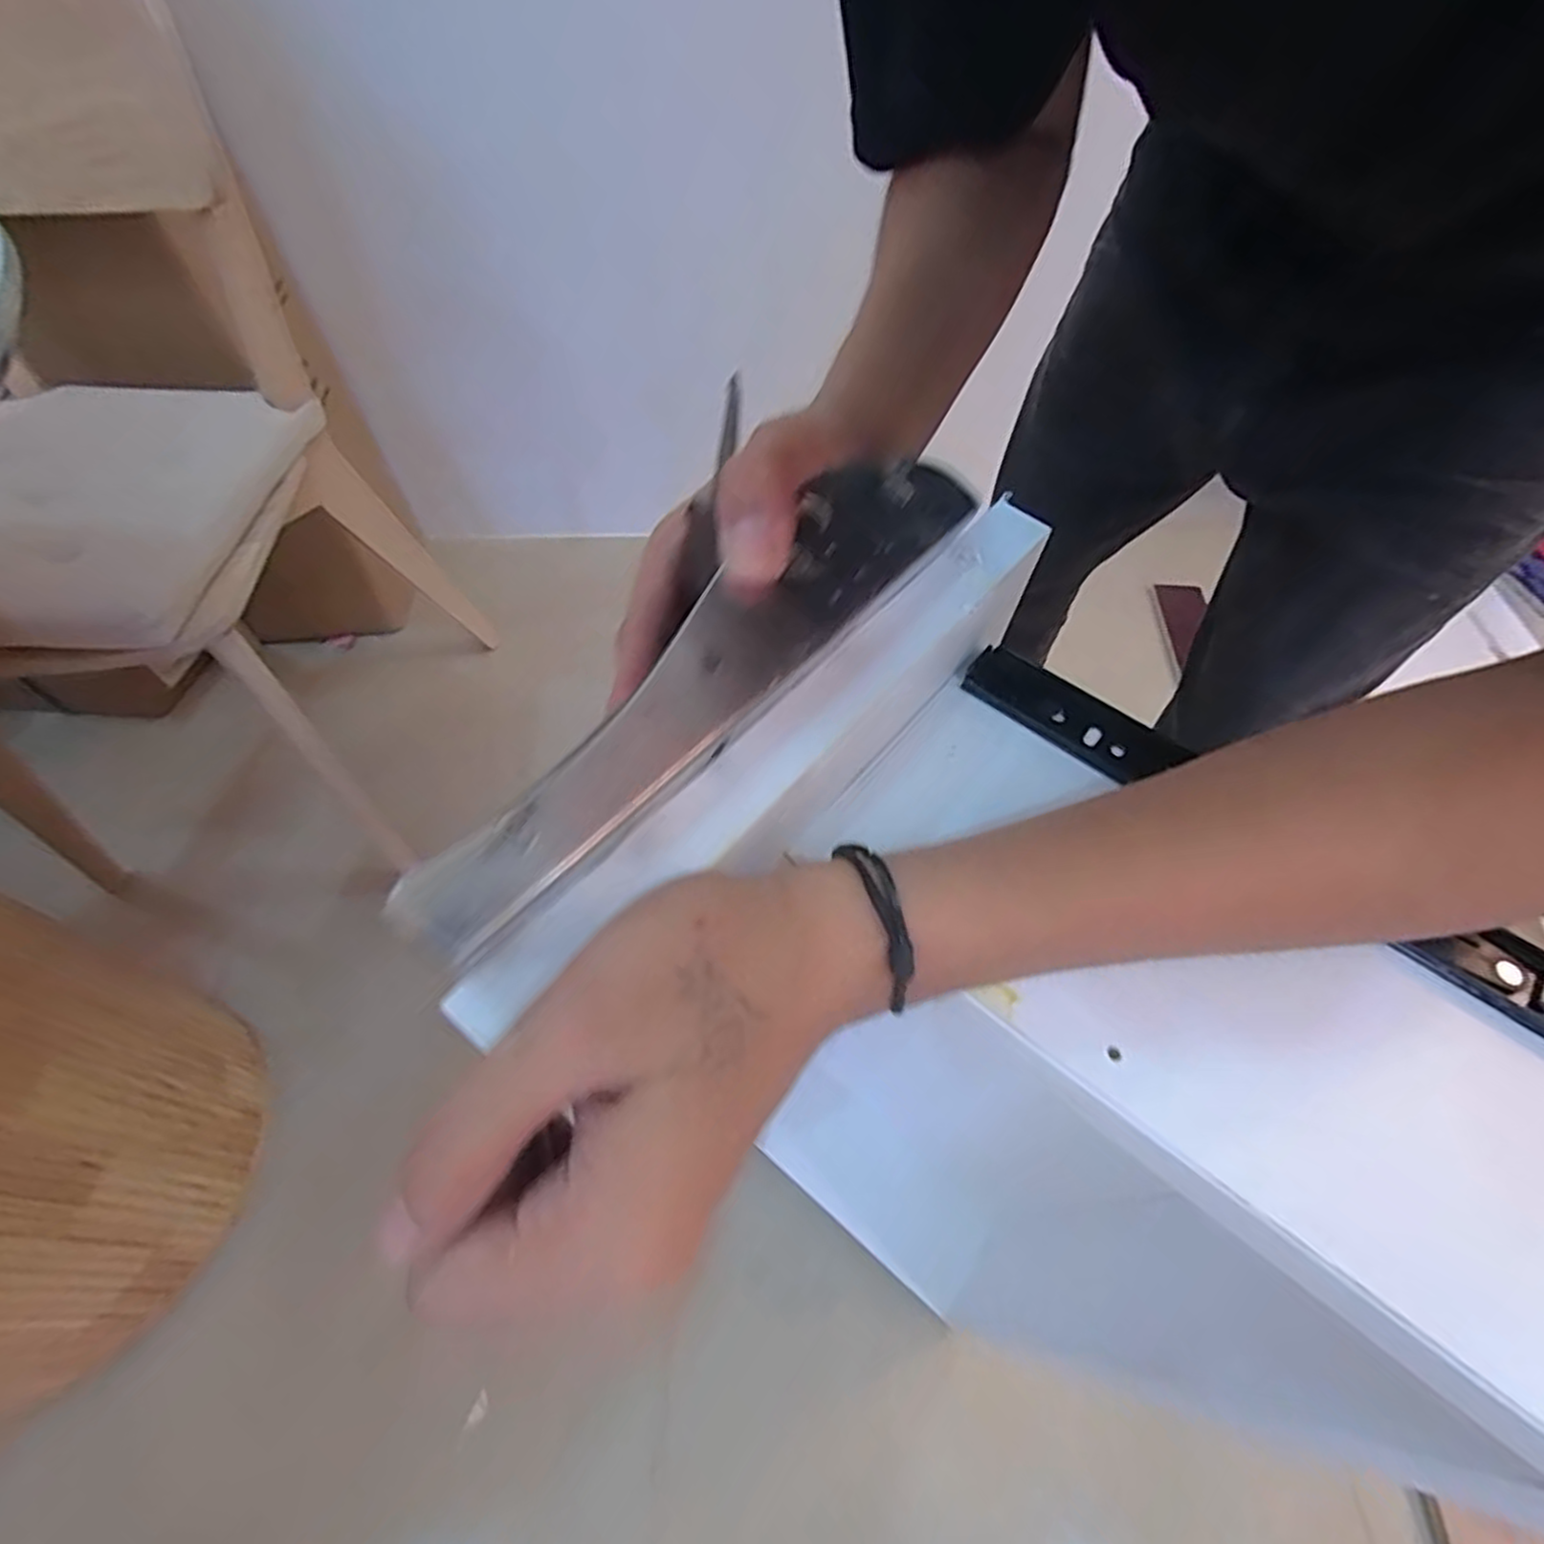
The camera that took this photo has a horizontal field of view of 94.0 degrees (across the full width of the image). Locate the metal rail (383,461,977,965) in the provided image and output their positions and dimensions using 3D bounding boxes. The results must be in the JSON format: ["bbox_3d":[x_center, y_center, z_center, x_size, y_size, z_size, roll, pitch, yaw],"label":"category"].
[{"bbox_3d":[-0.012,-0.029,0.193,0.033,0.016,0.195,43,63,0],"label":"metal rail"}]

